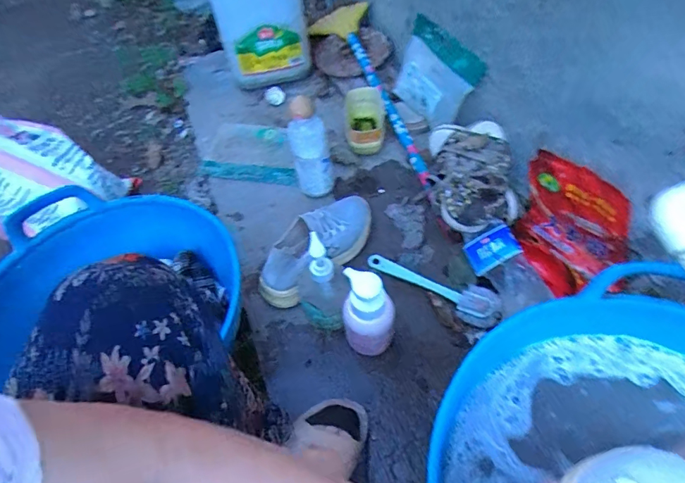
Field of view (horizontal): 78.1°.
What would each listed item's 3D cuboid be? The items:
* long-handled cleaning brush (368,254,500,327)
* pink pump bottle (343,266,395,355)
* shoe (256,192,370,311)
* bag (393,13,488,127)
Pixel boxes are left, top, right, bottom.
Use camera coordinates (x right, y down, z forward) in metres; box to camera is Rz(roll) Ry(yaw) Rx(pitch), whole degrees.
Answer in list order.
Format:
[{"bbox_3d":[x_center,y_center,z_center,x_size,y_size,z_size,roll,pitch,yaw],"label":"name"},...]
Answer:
[{"bbox_3d":[0.134,0.062,0.646,0.205,0.029,0.059,26,59,22],"label":"long-handled cleaning brush"},{"bbox_3d":[0.037,0.102,0.558,0.066,0.152,0.056,-2,53,3],"label":"pink pump bottle"},{"bbox_3d":[-0.036,0.004,0.681,0.084,0.077,0.235,34,63,26],"label":"shoe"},{"bbox_3d":[0.168,-0.336,0.840,0.037,0.156,0.231,-4,48,-33],"label":"bag"}]

